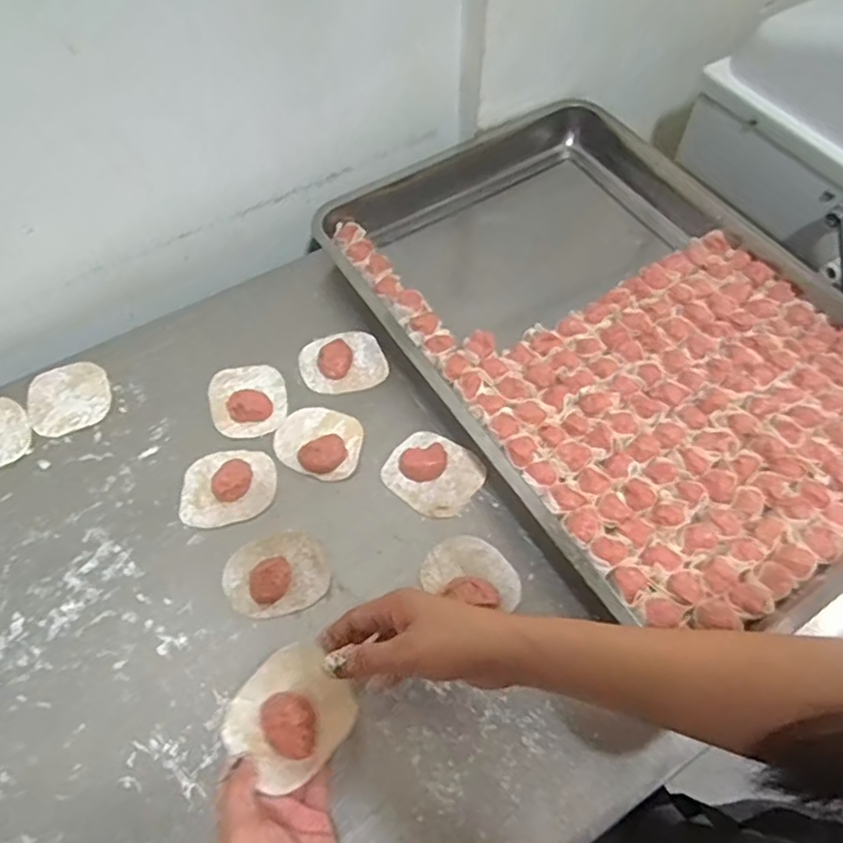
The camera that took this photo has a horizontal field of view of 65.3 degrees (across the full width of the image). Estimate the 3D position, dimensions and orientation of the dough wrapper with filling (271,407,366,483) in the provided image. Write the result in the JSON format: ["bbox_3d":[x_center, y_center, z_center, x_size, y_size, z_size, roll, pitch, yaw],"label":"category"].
[{"bbox_3d":[-0.097,0.014,0.611,0.082,0.022,0.069,17,59,10],"label":"dough wrapper with filling"}]

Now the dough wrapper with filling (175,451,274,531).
[{"bbox_3d":[-0.174,0.055,0.584,0.083,0.023,0.070,-6,58,-4],"label":"dough wrapper with filling"}]

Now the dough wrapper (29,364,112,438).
[{"bbox_3d":[-0.348,-0.025,0.650,0.076,0.004,0.083,0,58,0],"label":"dough wrapper"}]

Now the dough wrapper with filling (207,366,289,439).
[{"bbox_3d":[-0.170,-0.025,0.638,0.071,0.017,0.082,-13,59,-9],"label":"dough wrapper with filling"}]

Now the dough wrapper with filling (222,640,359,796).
[{"bbox_3d":[-0.086,0.191,0.430,0.071,0.026,0.076,39,65,21],"label":"dough wrapper with filling"}]

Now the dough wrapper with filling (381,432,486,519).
[{"bbox_3d":[0.011,0.044,0.597,0.084,0.017,0.072,32,63,18],"label":"dough wrapper with filling"}]

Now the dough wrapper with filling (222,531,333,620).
[{"bbox_3d":[-0.121,0.123,0.541,0.083,0.026,0.067,-17,59,-11],"label":"dough wrapper with filling"}]

